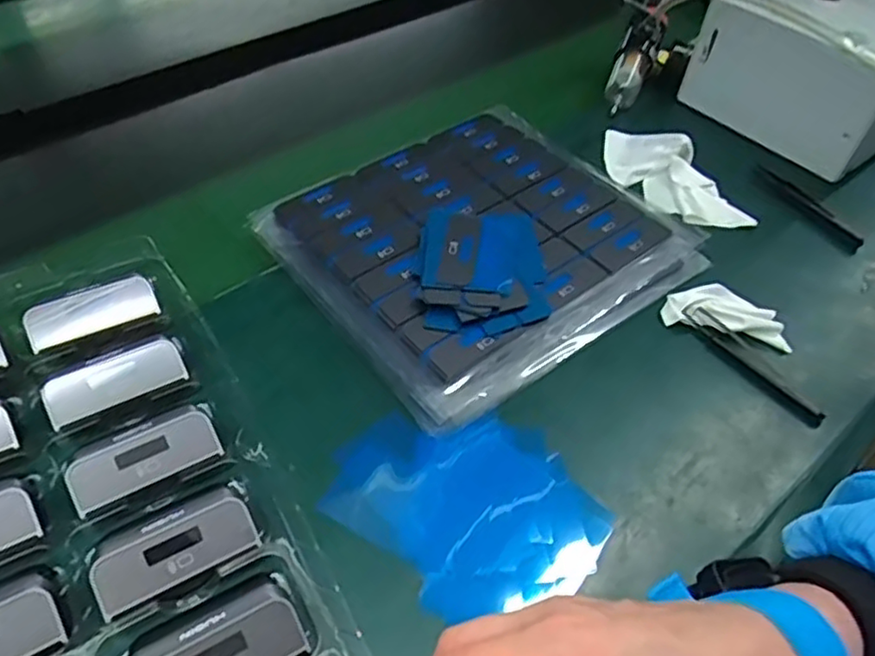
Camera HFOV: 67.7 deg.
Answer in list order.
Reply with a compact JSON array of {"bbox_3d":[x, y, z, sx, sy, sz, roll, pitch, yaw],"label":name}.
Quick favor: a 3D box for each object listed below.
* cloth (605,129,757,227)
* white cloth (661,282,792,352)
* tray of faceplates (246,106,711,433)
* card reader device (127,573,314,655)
[{"bbox_3d":[0.188,-0.133,0.546,0.070,0.035,0.148,-18,51,-17],"label":"cloth"},{"bbox_3d":[0.199,-0.011,0.447,0.081,0.015,0.035,16,49,12],"label":"white cloth"},{"bbox_3d":[0.031,-0.073,0.488,0.263,0.030,0.242,-29,55,-25],"label":"tray of faceplates"},{"bbox_3d":[-0.100,0.141,0.290,0.072,0.017,0.050,-26,53,-23],"label":"card reader device"}]

